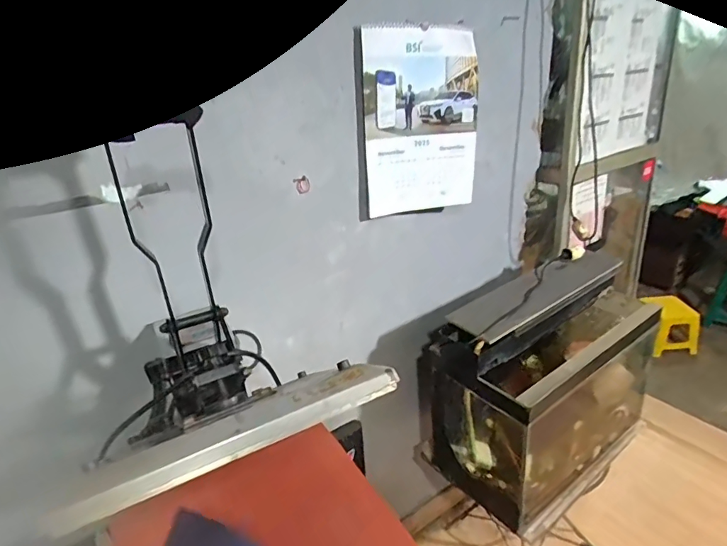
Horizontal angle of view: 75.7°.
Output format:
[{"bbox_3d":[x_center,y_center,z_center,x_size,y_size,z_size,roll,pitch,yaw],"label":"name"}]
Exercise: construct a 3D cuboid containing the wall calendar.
[{"bbox_3d":[0.130,-0.347,1.114,0.306,0.432,0.038,-9,25,-17],"label":"wall calendar"}]

